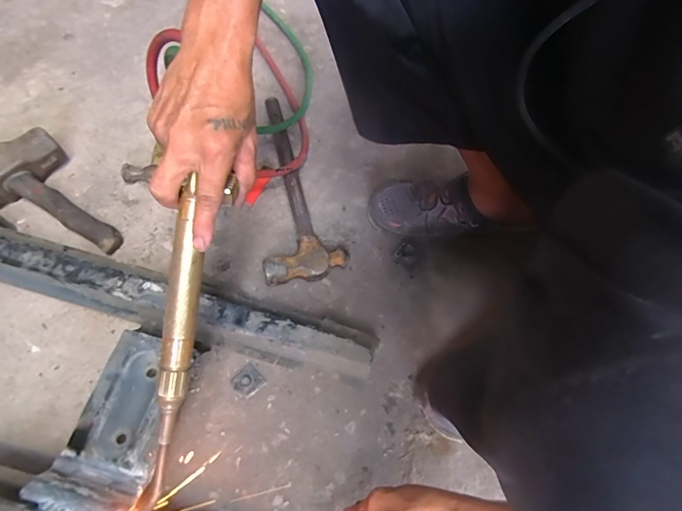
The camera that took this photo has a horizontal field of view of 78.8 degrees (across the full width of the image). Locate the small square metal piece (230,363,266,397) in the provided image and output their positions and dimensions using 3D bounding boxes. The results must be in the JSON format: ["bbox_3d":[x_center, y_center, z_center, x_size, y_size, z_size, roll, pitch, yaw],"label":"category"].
[{"bbox_3d":[-0.119,0.160,0.529,0.035,0.004,0.034,-35,69,-20],"label":"small square metal piece"}]

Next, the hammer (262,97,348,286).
[{"bbox_3d":[-0.091,-0.111,0.655,0.112,0.034,0.335,-13,63,-10],"label":"hammer"}]

